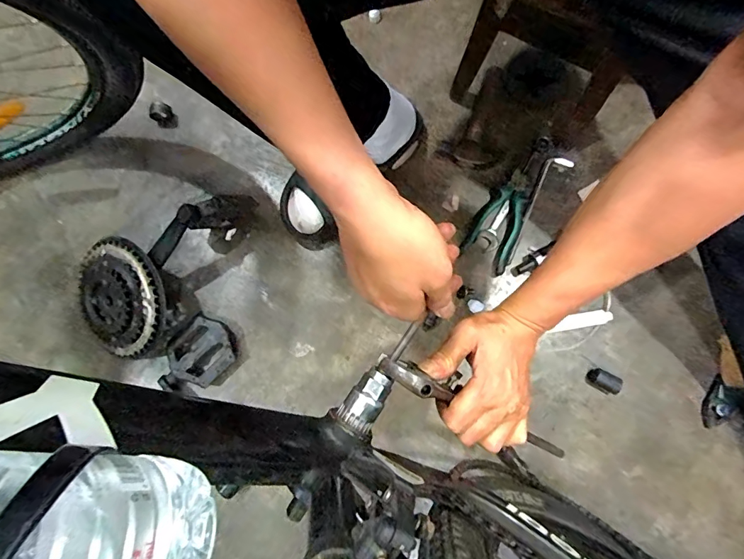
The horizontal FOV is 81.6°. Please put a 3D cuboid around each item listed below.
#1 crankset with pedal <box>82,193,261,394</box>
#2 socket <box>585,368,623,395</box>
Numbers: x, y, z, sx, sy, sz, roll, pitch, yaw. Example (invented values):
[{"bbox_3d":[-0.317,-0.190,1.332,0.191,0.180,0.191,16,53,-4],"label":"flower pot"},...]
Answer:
[{"bbox_3d":[-0.312,0.022,0.629,0.216,0.105,0.258,-1,80,1],"label":"crankset with pedal"},{"bbox_3d":[0.345,0.152,0.644,0.043,0.026,0.029,30,82,6],"label":"socket"}]

